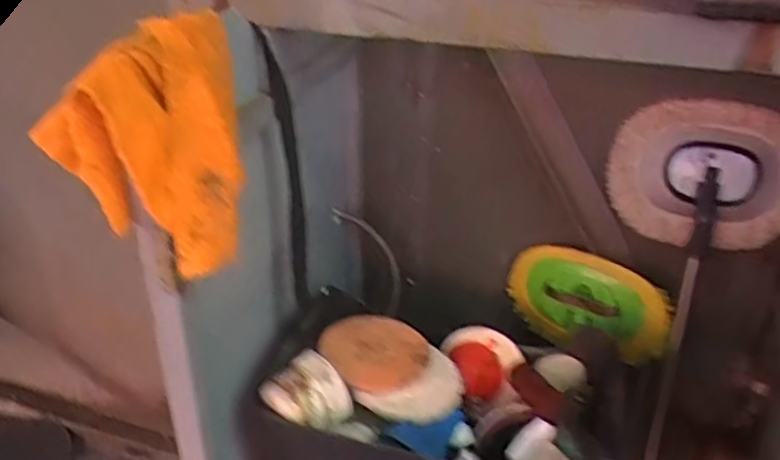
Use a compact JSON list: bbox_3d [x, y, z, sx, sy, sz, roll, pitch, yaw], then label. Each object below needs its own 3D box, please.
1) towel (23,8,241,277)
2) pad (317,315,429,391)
[{"bbox_3d":[-0.172,-0.089,0.594,0.057,0.182,0.193,-8,39,44],"label":"towel"},{"bbox_3d":[-0.023,0.156,0.903,0.131,0.024,0.141,-20,36,-35],"label":"pad"}]

